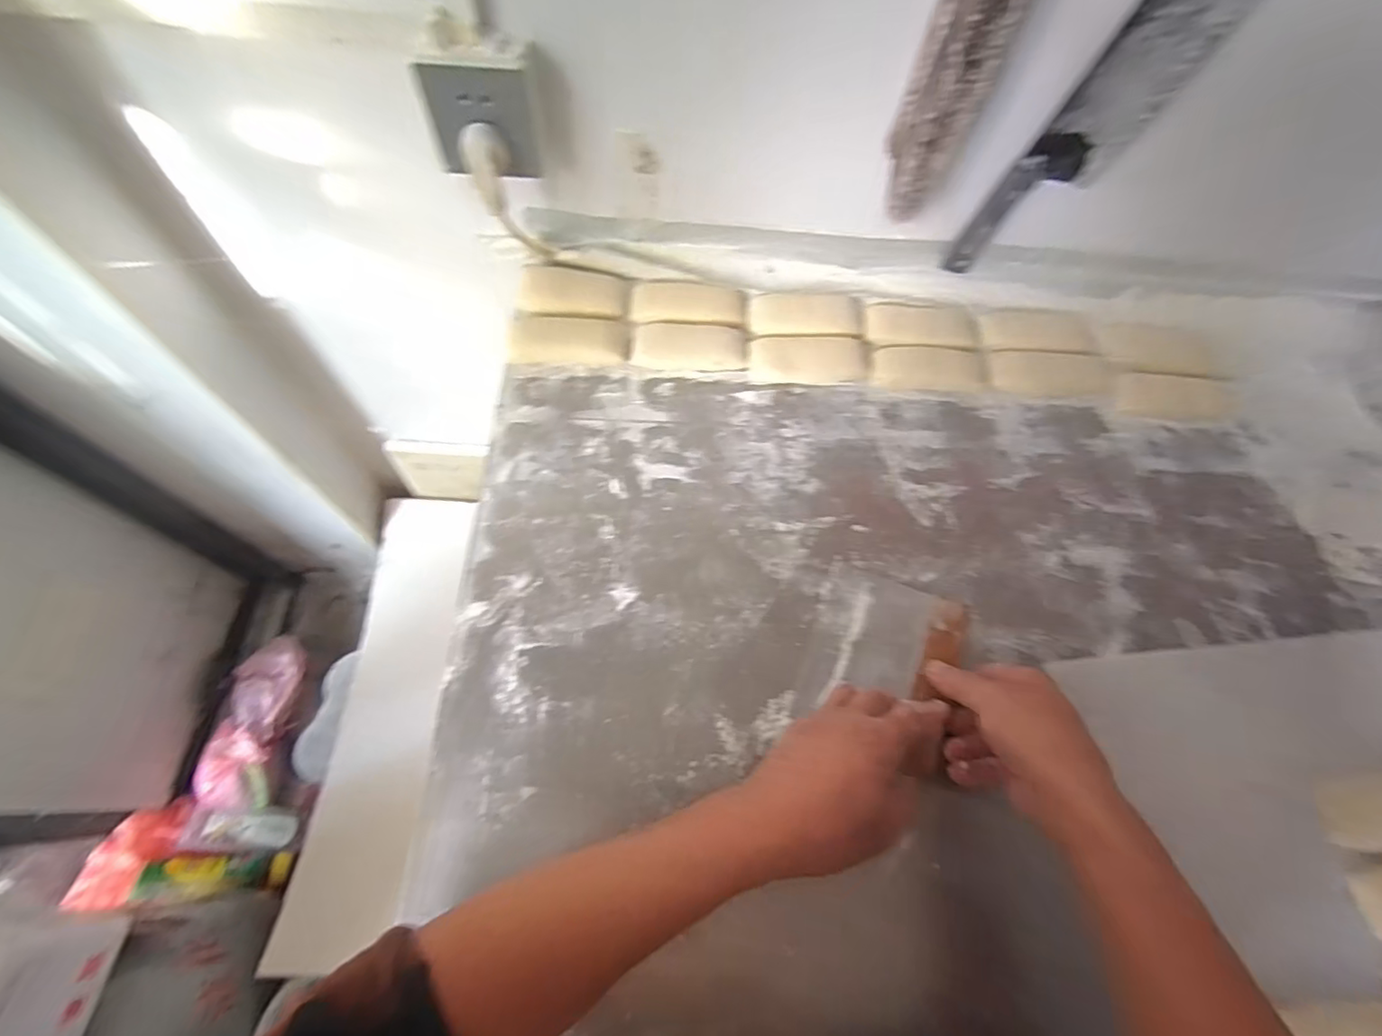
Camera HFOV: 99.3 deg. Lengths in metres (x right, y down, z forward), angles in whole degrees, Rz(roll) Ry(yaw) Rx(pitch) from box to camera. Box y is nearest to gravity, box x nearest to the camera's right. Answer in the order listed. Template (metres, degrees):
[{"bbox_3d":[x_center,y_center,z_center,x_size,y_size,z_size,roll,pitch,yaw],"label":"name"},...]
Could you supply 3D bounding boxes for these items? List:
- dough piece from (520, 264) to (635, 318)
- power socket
[{"bbox_3d":[-0.120,-0.234,0.608,0.109,0.020,0.069,5,65,-1],"label":"dough piece"},{"bbox_3d":[-0.170,-0.340,0.481,0.090,0.099,0.043,-2,65,-6],"label":"power socket"}]

